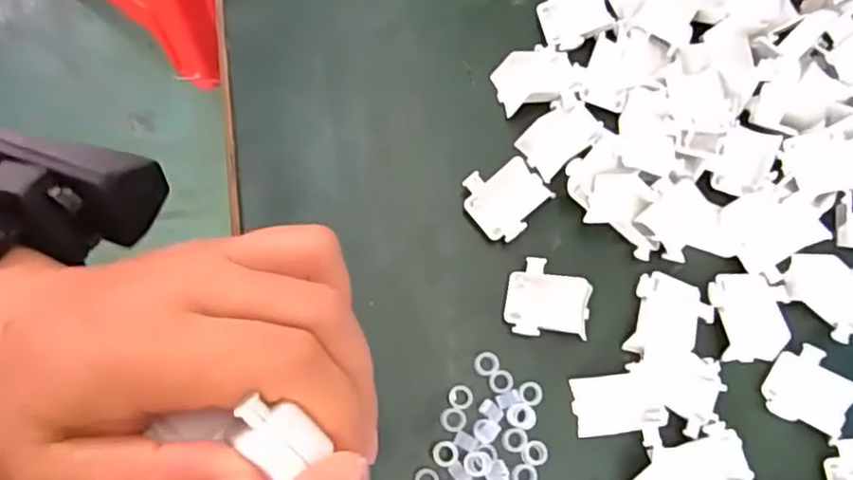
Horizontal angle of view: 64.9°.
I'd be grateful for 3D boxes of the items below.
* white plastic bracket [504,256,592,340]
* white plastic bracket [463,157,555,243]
[{"bbox_3d":[0.047,0.023,0.258,0.031,0.010,0.029,9,75,0],"label":"white plastic bracket"},{"bbox_3d":[0.031,-0.016,0.268,0.029,0.011,0.029,-37,80,-11],"label":"white plastic bracket"}]

